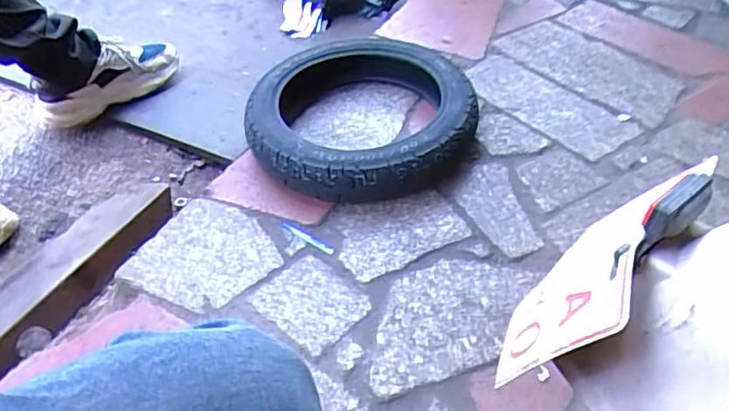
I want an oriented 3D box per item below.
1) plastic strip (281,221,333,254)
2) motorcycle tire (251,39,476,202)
[{"bbox_3d":[-0.077,0.043,0.798,0.085,0.005,0.011,26,53,23],"label":"plastic strip"},{"bbox_3d":[-0.005,-0.155,0.910,0.332,0.085,0.339,-1,47,1],"label":"motorcycle tire"}]

